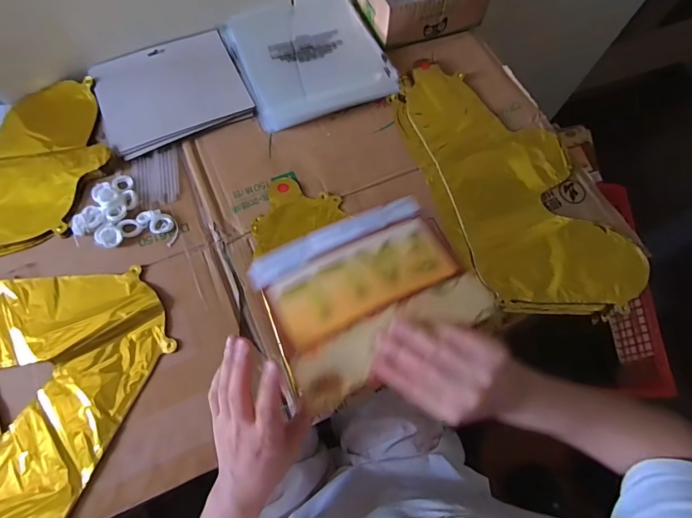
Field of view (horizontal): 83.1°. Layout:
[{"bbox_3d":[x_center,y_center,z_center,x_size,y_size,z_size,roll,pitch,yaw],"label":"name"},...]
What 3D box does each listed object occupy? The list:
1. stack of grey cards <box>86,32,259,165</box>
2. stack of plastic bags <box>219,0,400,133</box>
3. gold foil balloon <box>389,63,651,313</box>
[{"bbox_3d":[-0.251,-0.243,0.565,0.197,0.019,0.162,-25,72,-12],"label":"stack of grey cards"},{"bbox_3d":[-0.058,-0.315,0.607,0.216,0.020,0.220,-21,71,-11],"label":"stack of plastic bags"},{"bbox_3d":[0.224,-0.110,0.551,0.212,0.029,0.416,-22,71,-11],"label":"gold foil balloon"}]

